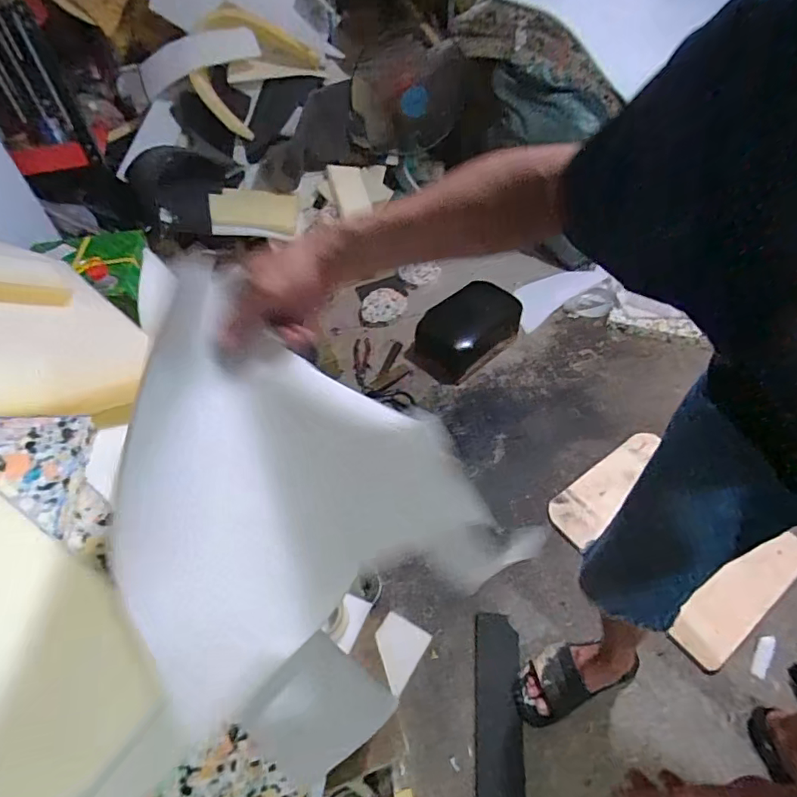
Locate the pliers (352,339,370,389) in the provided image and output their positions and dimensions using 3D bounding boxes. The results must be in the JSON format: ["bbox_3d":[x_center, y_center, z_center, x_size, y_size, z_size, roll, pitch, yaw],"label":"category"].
[{"bbox_3d":[-0.126,-0.115,1.649,0.056,0.026,0.220,-3,49,2],"label":"pliers"}]

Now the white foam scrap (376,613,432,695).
[{"bbox_3d":[-0.008,0.547,1.073,0.107,0.015,0.134,25,55,24],"label":"white foam scrap"}]

